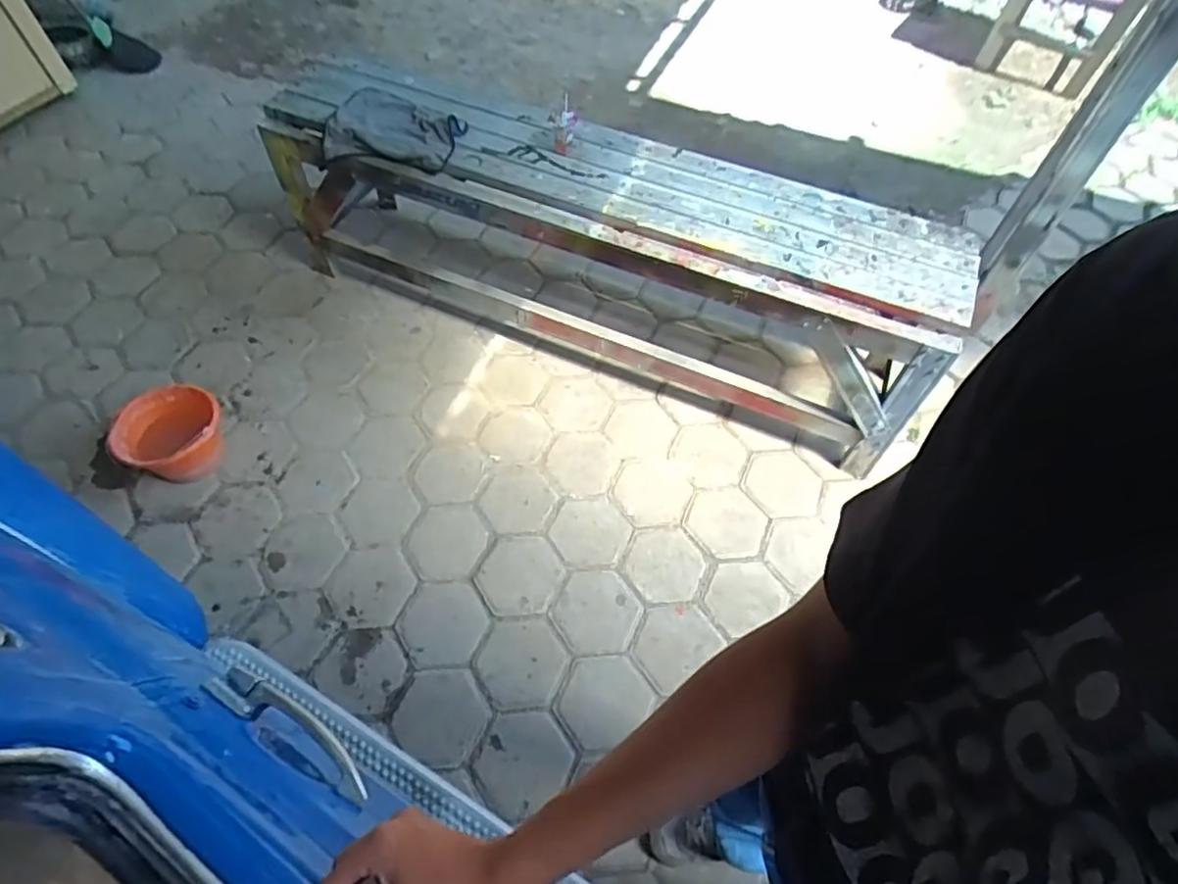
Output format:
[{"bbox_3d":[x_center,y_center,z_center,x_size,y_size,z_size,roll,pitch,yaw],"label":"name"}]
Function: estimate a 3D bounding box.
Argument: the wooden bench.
[{"bbox_3d":[0.001,-0.529,1.743,1.815,0.588,0.369,23,59,12],"label":"wooden bench"}]

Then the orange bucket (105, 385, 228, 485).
[{"bbox_3d":[-1.050,-0.010,1.614,0.242,0.194,0.235,1,57,-2],"label":"orange bucket"}]

